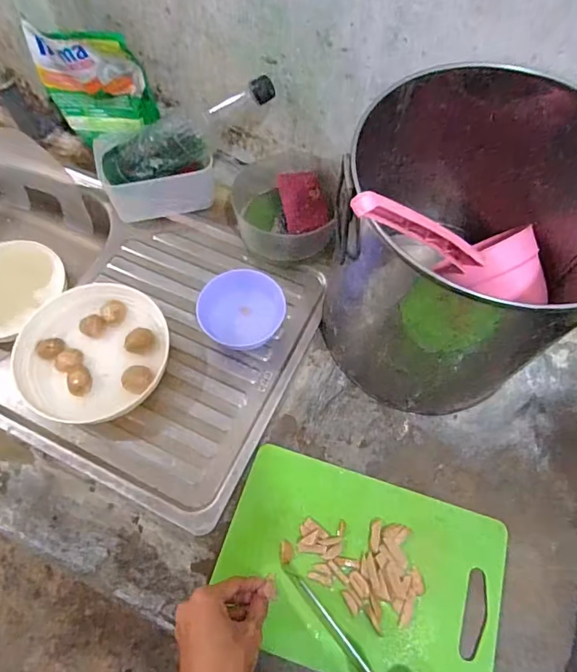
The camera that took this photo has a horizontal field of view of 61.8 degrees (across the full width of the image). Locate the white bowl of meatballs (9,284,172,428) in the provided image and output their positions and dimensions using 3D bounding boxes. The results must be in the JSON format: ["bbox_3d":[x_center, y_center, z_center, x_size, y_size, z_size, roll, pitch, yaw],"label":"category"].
[{"bbox_3d":[-0.248,0.012,0.619,0.183,0.039,0.185,0,66,0],"label":"white bowl of meatballs"}]

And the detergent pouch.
[{"bbox_3d":[-0.272,-0.350,0.676,0.166,0.169,0.032,9,69,10],"label":"detergent pouch"}]

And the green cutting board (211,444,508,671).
[{"bbox_3d":[0.079,0.256,0.523,0.296,0.012,0.198,17,67,7],"label":"green cutting board"}]

